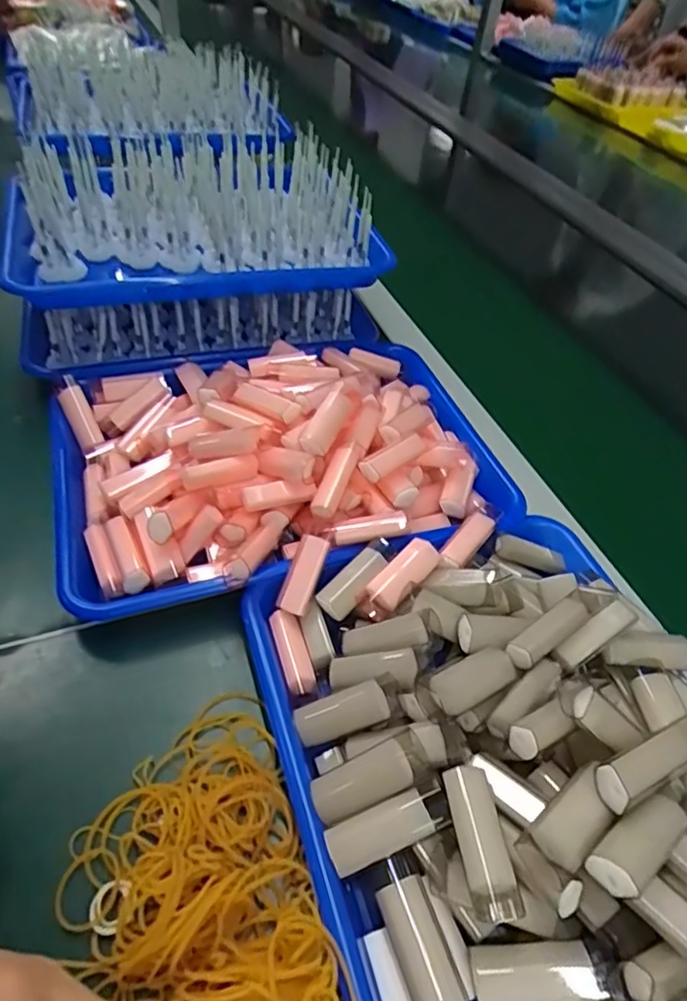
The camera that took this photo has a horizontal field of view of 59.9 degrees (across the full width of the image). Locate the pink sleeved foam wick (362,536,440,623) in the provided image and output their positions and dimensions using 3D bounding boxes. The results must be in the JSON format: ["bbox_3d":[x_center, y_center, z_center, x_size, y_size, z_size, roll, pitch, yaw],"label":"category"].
[{"bbox_3d":[0.036,0.050,0.377,0.023,0.015,0.060,38,73,24],"label":"pink sleeved foam wick"}]

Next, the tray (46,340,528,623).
[{"bbox_3d":[-0.056,-0.047,0.478,0.335,0.081,0.254,-11,50,-16],"label":"tray"}]

